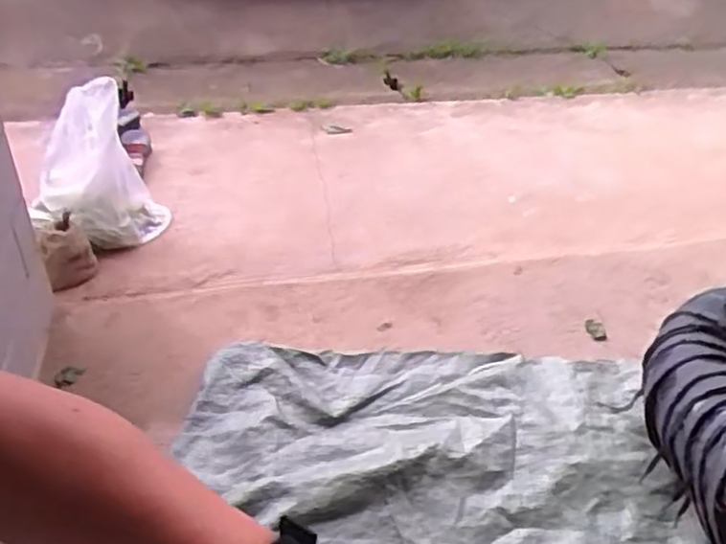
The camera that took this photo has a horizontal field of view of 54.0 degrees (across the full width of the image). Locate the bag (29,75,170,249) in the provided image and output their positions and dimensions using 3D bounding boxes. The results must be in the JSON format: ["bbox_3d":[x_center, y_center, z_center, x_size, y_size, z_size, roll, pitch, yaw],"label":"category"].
[{"bbox_3d":[-0.472,-0.173,1.249,0.223,0.309,0.168,-25,47,-30],"label":"bag"}]

